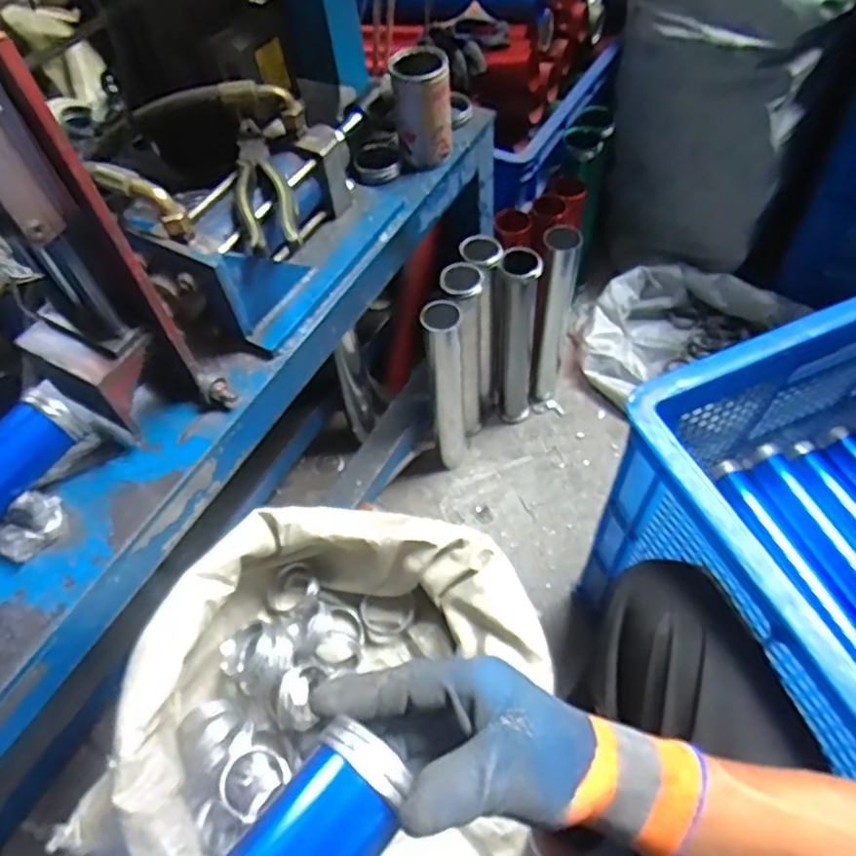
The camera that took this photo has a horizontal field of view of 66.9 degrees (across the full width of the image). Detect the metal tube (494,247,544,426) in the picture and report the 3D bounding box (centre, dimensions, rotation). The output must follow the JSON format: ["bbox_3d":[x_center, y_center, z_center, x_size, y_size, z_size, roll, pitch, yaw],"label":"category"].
[{"bbox_3d":[0.141,-0.133,1.054,0.070,0.356,0.055,-4,58,2],"label":"metal tube"}]

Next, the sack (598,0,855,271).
[{"bbox_3d":[0.541,-0.636,1.168,0.363,0.517,0.449,19,61,15],"label":"sack"}]

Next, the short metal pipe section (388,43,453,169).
[{"bbox_3d":[-0.006,-0.377,0.766,0.064,0.124,0.068,-6,58,1],"label":"short metal pipe section"}]

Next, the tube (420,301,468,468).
[{"bbox_3d":[0.032,-0.053,1.006,0.057,0.351,0.061,-6,58,1],"label":"tube"}]

